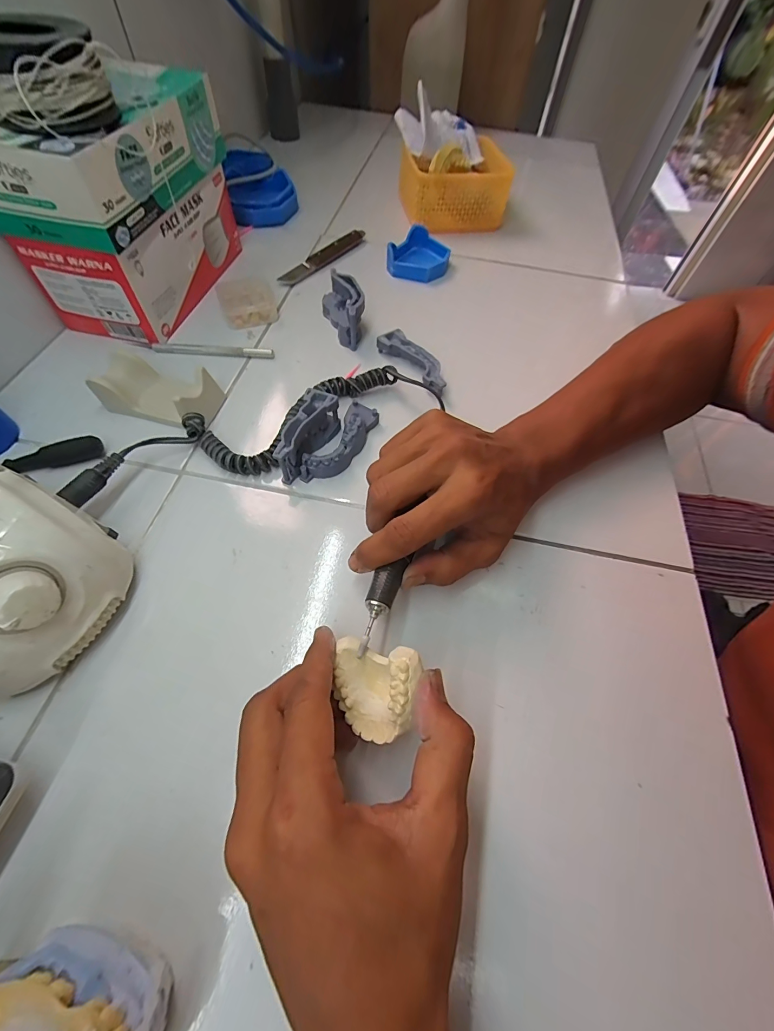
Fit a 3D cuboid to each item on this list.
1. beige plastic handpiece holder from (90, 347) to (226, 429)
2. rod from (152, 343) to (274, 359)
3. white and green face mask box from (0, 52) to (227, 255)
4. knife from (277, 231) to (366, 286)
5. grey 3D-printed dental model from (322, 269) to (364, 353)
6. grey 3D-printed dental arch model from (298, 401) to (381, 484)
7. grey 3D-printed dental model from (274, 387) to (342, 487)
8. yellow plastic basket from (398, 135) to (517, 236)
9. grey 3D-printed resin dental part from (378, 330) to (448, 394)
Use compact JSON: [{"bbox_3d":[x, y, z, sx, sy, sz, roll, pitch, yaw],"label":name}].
[{"bbox_3d":[-0.190,-0.106,0.328,0.092,0.030,0.048,13,59,5],"label":"beige plastic handpiece holder"},{"bbox_3d":[-0.171,-0.165,0.382,0.116,0.006,0.007,2,59,-2],"label":"rod"},{"bbox_3d":[-0.235,-0.313,0.333,0.104,0.065,0.210,16,60,6],"label":"white and green face mask box"},{"bbox_3d":[-0.076,-0.320,0.476,0.020,0.014,0.143,36,64,17],"label":"knife"},{"bbox_3d":[-0.045,-0.213,0.396,0.040,0.040,0.076,-6,60,-7],"label":"grey 3D-printed dental model"},{"bbox_3d":[-0.036,-0.061,0.322,0.030,0.022,0.086,25,61,11],"label":"grey 3D-printed dental arch model"},{"bbox_3d":[-0.066,-0.063,0.312,0.023,0.039,0.071,24,61,11],"label":"grey 3D-printed dental model"},{"bbox_3d":[0.090,-0.454,0.528,0.138,0.071,0.100,-6,60,-7],"label":"yellow plastic basket"},{"bbox_3d":[0.028,-0.150,0.383,0.027,0.020,0.089,-34,67,-21],"label":"grey 3D-printed resin dental part"}]

